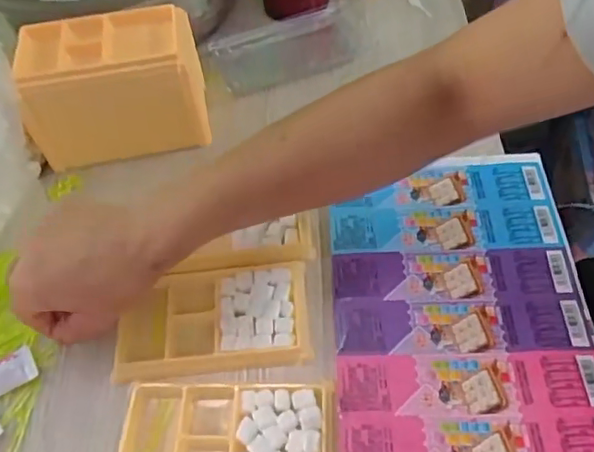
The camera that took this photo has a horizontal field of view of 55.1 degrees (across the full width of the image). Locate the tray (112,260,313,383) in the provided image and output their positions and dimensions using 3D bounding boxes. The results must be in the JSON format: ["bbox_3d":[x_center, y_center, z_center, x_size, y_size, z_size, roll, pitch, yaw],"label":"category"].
[{"bbox_3d":[-0.058,0.062,0.400,0.130,0.013,0.078,-7,55,1],"label":"tray"}]

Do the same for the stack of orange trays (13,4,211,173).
[{"bbox_3d":[-0.148,-0.115,0.476,0.145,0.096,0.089,-7,55,1],"label":"stack of orange trays"}]

